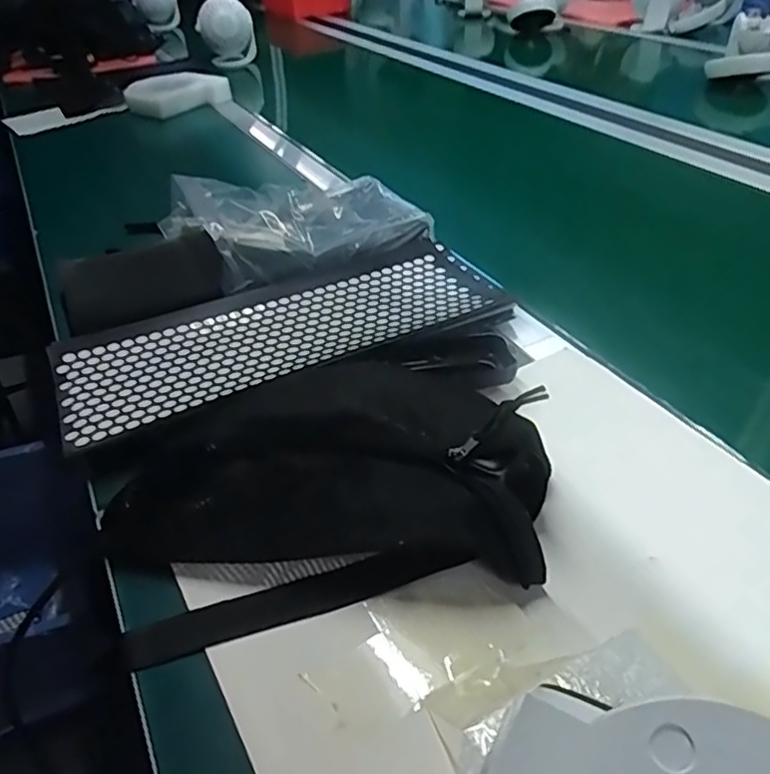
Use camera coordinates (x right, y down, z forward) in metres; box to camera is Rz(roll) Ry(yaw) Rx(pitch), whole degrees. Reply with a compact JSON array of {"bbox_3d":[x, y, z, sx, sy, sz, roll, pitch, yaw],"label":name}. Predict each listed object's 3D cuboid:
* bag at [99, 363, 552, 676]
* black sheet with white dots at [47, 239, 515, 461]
[{"bbox_3d":[-0.036,0.062,0.374,0.271,0.066,0.136,-10,40,-5],"label":"bag"},{"bbox_3d":[-0.079,-0.050,0.532,0.374,0.021,0.135,-21,42,-18],"label":"black sheet with white dots"}]

